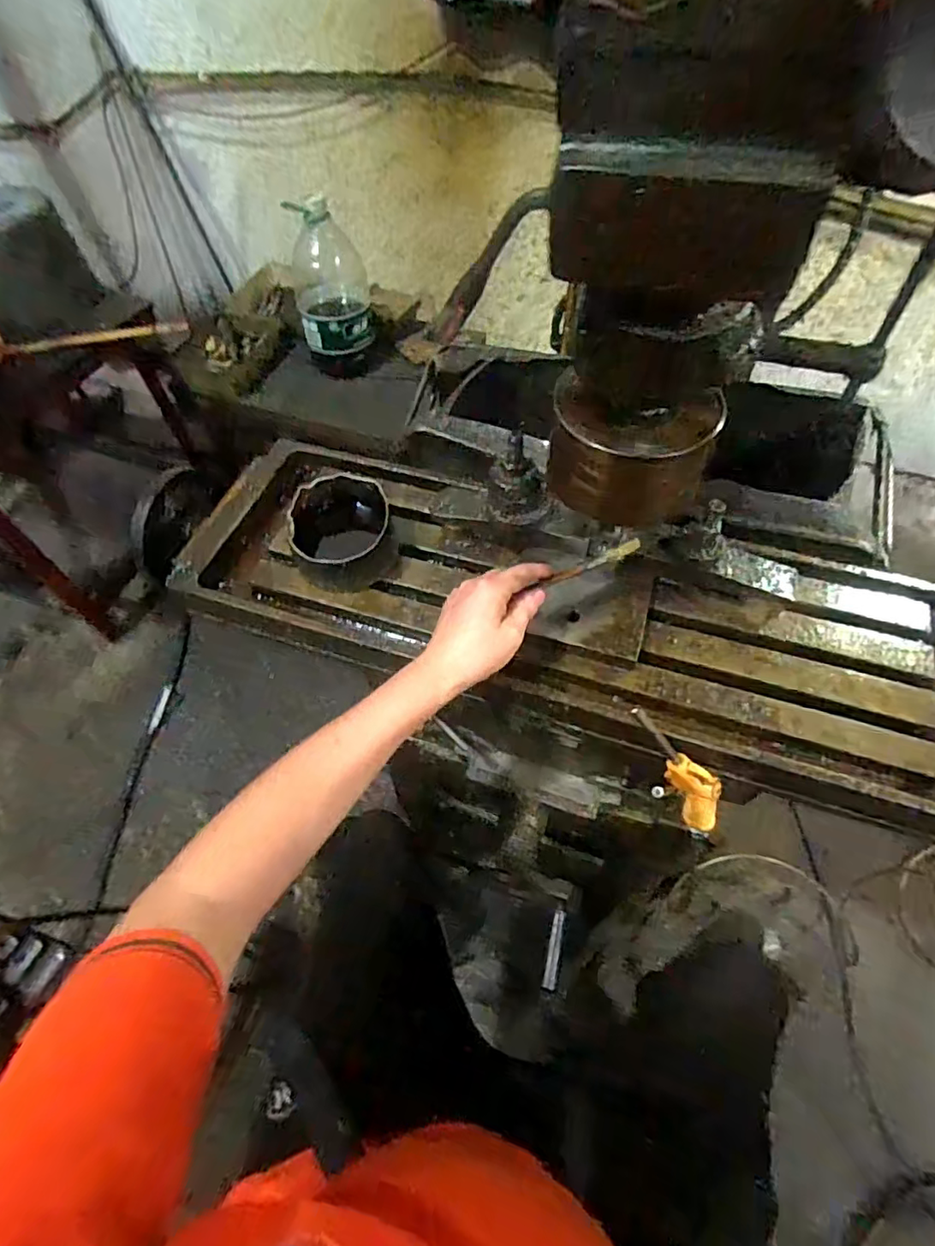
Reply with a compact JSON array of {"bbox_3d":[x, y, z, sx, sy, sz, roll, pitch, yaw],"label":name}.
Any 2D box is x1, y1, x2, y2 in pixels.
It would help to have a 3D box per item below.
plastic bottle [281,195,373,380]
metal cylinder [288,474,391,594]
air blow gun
[{"bbox_3d":[-0.330,-0.804,1.390,0.175,0.366,0.176,-12,58,-6],"label":"plastic bottle"},{"bbox_3d":[-0.130,-0.093,0.589,0.104,0.054,0.110,-12,59,-6],"label":"metal cylinder"},{"bbox_3d":[0.192,0.141,0.506,0.060,0.222,0.022,9,54,39],"label":"air blow gun"}]

